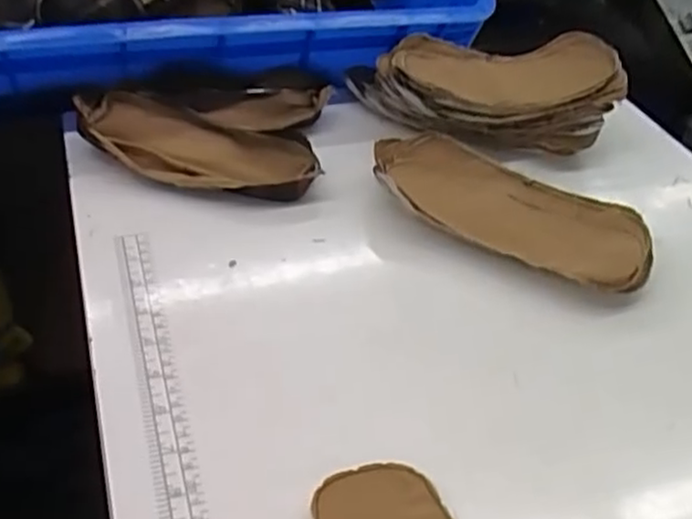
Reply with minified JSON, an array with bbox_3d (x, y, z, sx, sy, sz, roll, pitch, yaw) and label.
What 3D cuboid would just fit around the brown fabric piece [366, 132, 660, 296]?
[{"bbox_3d":[0.121,-0.037,0.521,0.209,0.029,0.094,24,44,19],"label":"brown fabric piece"}]

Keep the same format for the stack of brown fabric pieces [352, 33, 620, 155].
[{"bbox_3d":[0.122,-0.154,0.615,0.225,0.059,0.118,4,42,-2],"label":"stack of brown fabric pieces"}]

